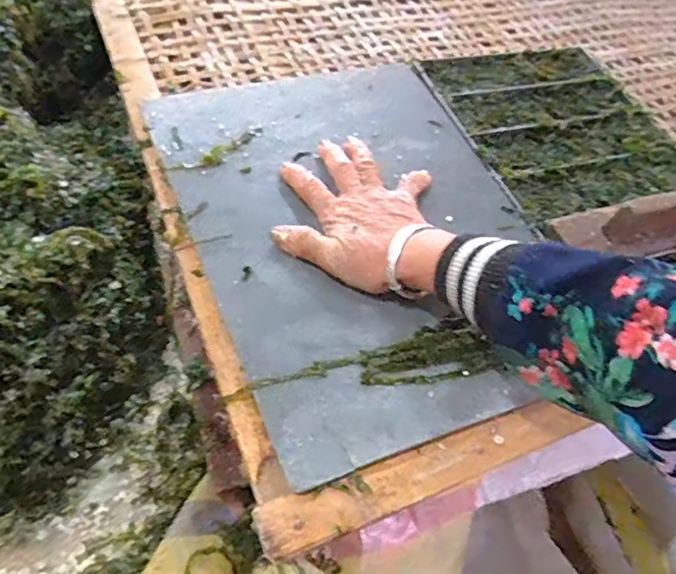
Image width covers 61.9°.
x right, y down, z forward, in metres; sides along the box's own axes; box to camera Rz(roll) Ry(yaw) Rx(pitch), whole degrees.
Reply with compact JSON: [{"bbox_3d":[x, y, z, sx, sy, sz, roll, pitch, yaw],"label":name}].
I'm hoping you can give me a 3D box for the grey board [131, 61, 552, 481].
[{"bbox_3d":[0.027,-0.060,0.475,0.284,0.011,0.375,-15,59,-22],"label":"grey board"}]

